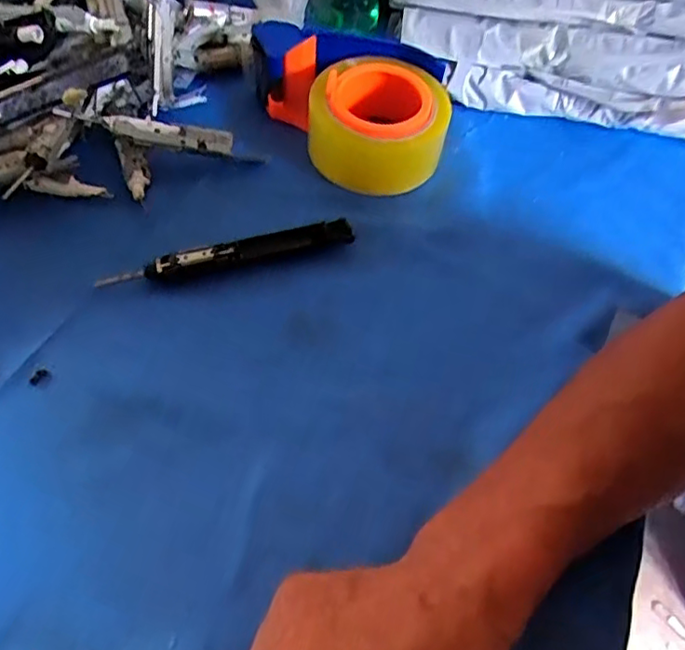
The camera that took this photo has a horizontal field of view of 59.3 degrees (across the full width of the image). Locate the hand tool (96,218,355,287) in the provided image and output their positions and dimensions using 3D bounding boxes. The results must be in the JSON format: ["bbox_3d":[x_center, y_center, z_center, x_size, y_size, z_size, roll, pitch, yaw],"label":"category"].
[{"bbox_3d":[-0.074,-0.048,0.404,0.165,0.010,0.022,-13,60,-12],"label":"hand tool"}]

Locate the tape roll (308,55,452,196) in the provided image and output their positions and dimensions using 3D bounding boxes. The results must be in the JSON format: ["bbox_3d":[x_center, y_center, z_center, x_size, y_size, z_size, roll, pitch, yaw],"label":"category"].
[{"bbox_3d":[0.028,-0.154,0.457,0.099,0.056,0.099,2,58,-3],"label":"tape roll"}]

